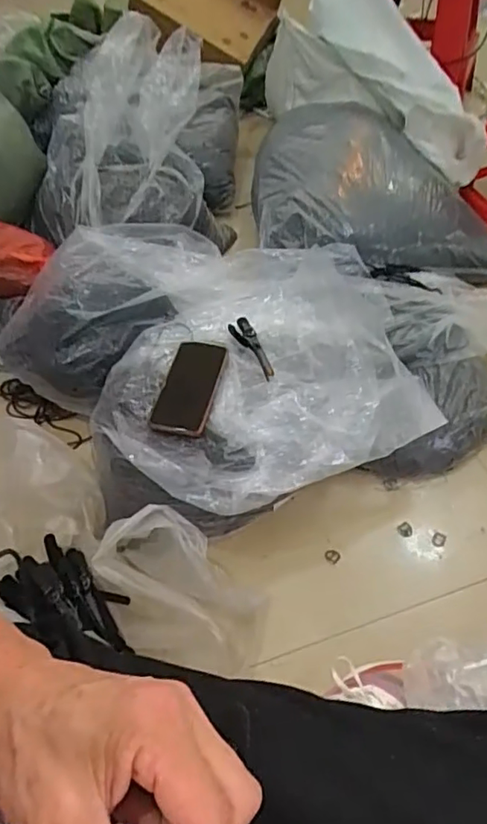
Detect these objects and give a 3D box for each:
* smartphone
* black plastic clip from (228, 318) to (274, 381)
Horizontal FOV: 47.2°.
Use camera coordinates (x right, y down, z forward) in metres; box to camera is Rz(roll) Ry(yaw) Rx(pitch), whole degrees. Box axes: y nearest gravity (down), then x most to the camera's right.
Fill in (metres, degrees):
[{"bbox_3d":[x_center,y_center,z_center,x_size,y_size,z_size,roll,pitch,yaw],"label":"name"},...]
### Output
[{"bbox_3d":[-0.075,-0.038,0.795,0.077,0.012,0.158,10,58,7],"label":"smartphone"},{"bbox_3d":[0.013,-0.096,0.854,0.033,0.012,0.137,-19,52,-10],"label":"black plastic clip"}]

